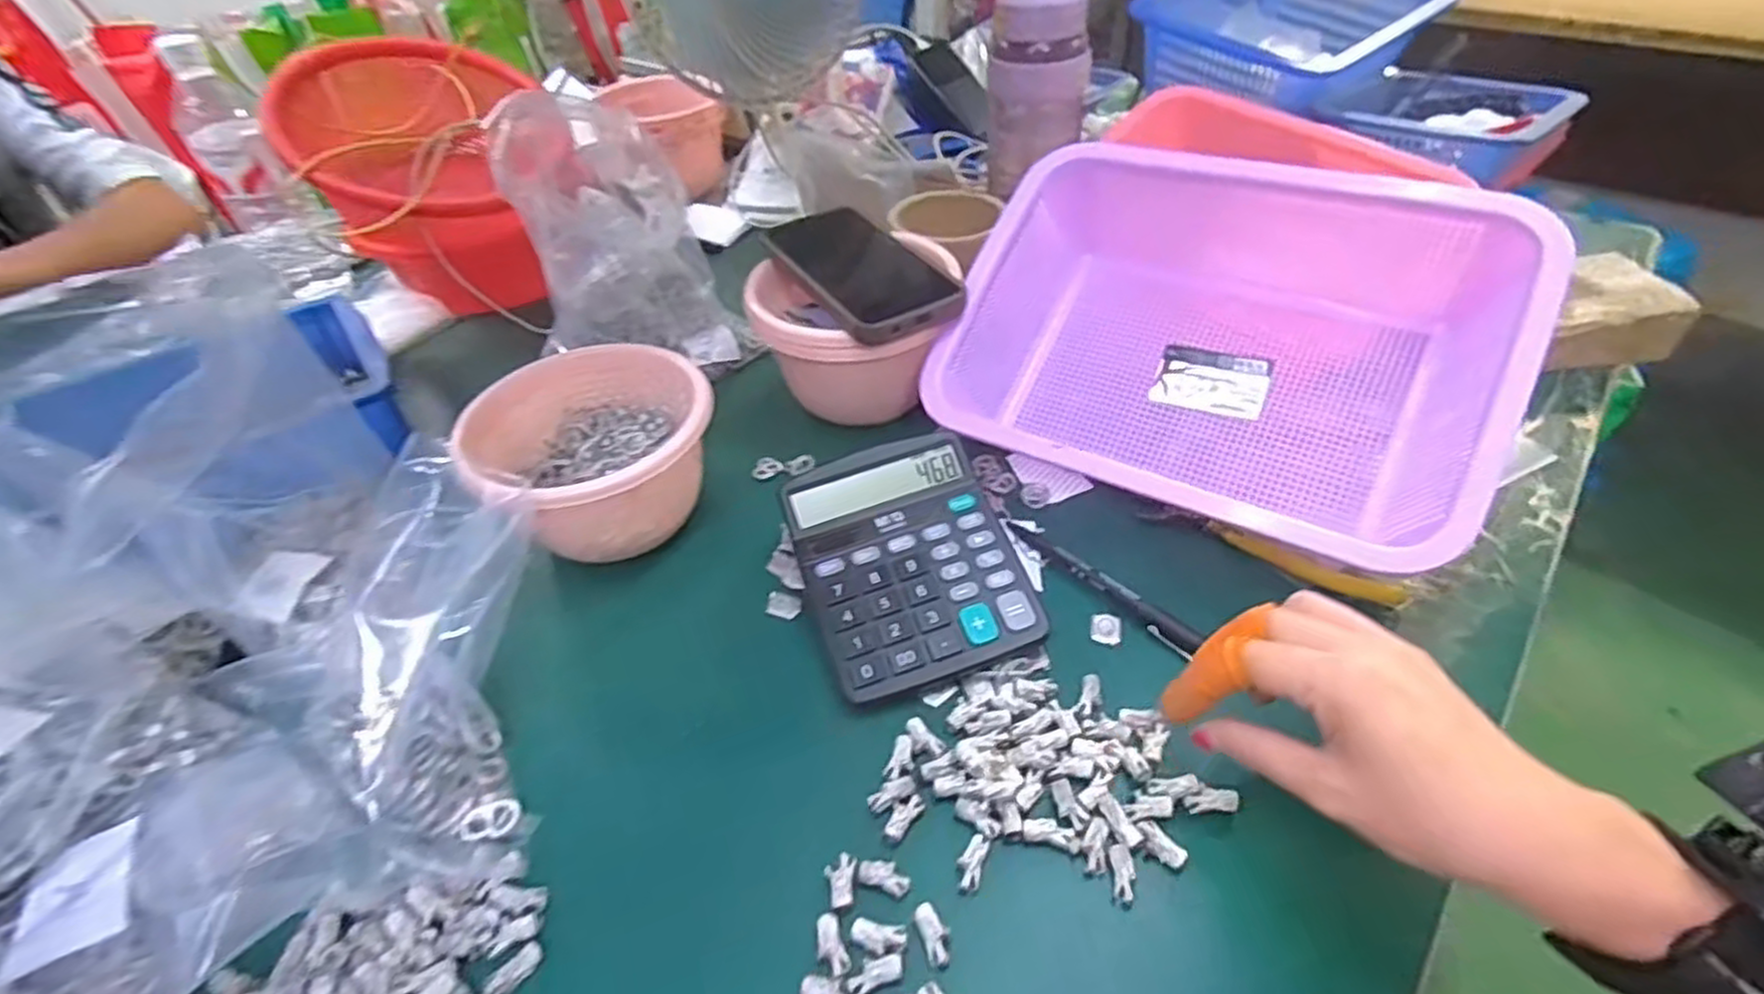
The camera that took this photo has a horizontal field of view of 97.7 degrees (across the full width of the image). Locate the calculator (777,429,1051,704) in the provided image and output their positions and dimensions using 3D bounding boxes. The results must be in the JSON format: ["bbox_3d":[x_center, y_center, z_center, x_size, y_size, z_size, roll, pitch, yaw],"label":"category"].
[{"bbox_3d":[0.013,0.033,0.443,0.115,0.042,0.147,-14,44,-10],"label":"calculator"}]

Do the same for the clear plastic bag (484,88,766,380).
[{"bbox_3d":[-0.183,-0.180,0.568,0.143,0.187,0.110,-29,48,-24],"label":"clear plastic bag"}]

